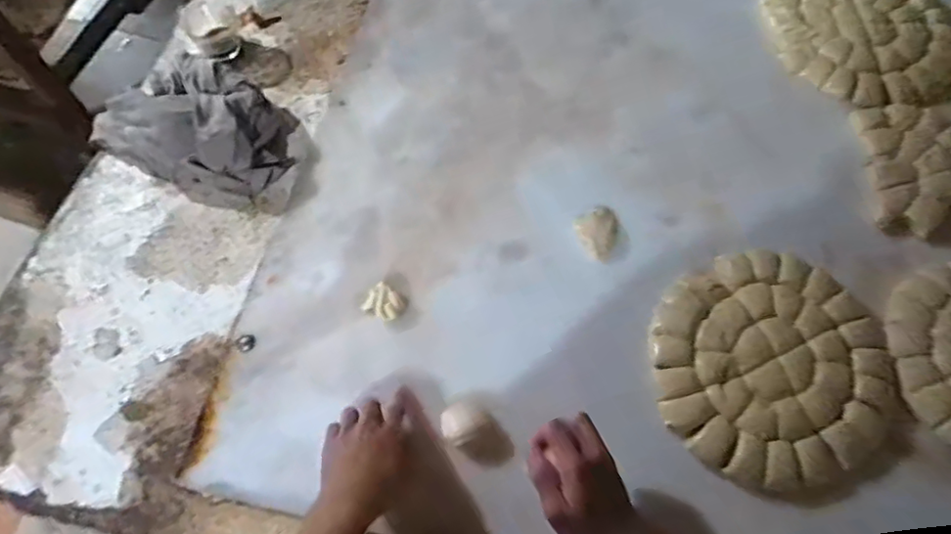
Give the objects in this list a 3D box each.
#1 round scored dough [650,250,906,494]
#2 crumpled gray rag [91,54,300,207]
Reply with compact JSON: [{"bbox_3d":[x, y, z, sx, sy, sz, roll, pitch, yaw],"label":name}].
[{"bbox_3d":[0.349,0.114,0.688,0.267,0.028,0.265,-1,66,1],"label":"round scored dough"},{"bbox_3d":[-0.392,-0.207,0.814,0.266,0.099,0.178,25,69,12],"label":"crumpled gray rag"}]

